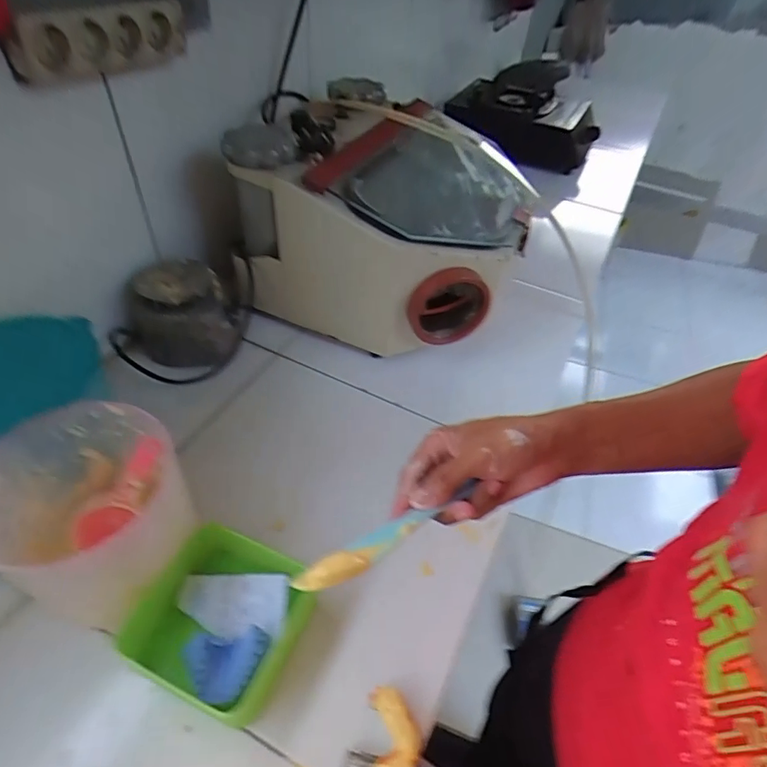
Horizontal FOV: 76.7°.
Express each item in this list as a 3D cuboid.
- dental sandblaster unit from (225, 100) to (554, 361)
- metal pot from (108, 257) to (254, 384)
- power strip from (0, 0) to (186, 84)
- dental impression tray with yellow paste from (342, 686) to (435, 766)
[{"bbox_3d":[0.013,-0.237,0.744,0.366,0.250,0.304,26,50,18],"label":"dental sandblaster unit"},{"bbox_3d":[-0.286,-0.087,0.698,0.197,0.116,0.158,-8,48,-13],"label":"metal pot"},{"bbox_3d":[-0.308,-0.383,0.538,0.033,0.056,0.211,23,48,18],"label":"power strip"},{"bbox_3d":[0.020,0.302,0.408,0.096,0.034,0.067,10,45,6],"label":"dental impression tray with yellow paste"}]

